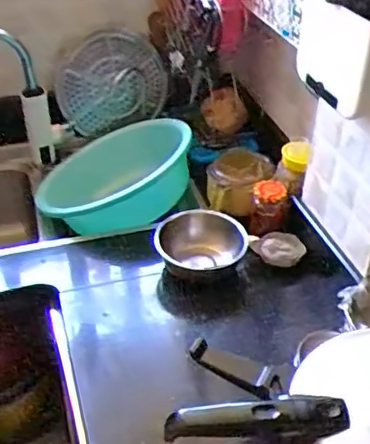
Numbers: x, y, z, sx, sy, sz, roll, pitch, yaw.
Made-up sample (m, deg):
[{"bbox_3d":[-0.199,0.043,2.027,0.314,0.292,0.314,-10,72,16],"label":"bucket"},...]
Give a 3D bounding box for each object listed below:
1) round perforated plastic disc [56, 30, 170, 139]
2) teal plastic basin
[{"bbox_3d":[-0.169,-0.321,1.384,0.244,0.255,0.034,-4,41,-8],"label":"round perforated plastic disc"},{"bbox_3d":[-0.154,-0.093,1.298,0.374,0.117,0.292,-22,37,3],"label":"teal plastic basin"}]

